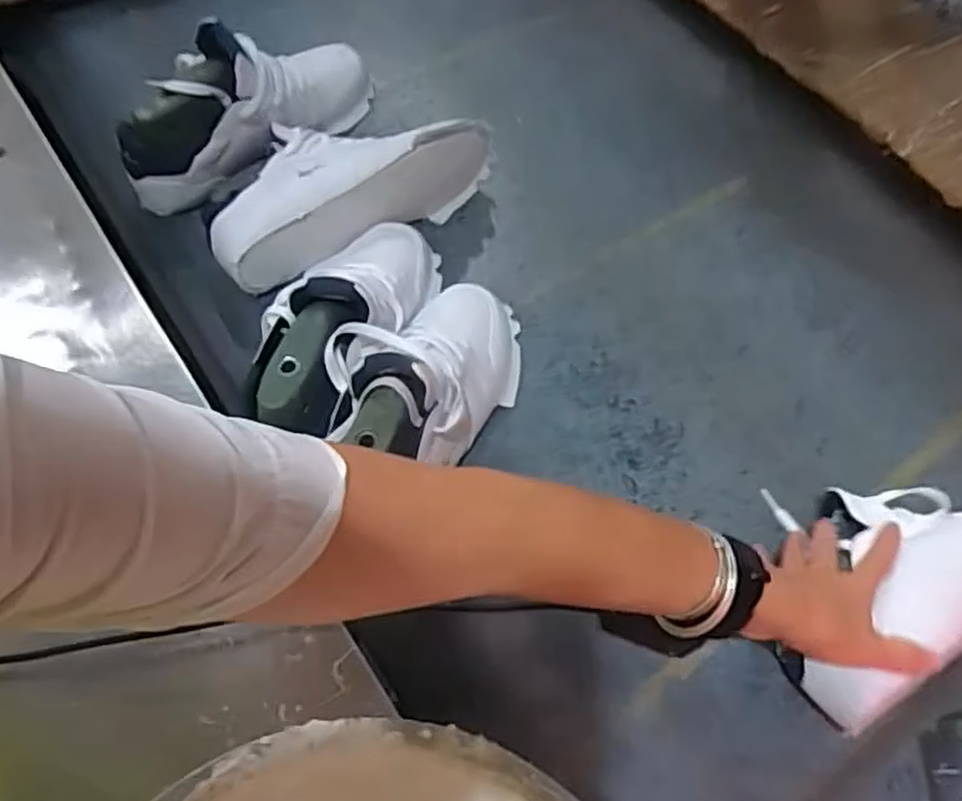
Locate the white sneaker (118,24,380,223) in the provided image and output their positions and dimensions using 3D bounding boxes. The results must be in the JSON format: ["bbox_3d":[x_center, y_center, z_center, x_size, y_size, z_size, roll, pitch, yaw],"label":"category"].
[{"bbox_3d":[-0.211,-0.287,0.700,0.098,0.116,0.281,42,66,17],"label":"white sneaker"}]

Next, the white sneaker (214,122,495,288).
[{"bbox_3d":[-0.130,-0.211,0.689,0.283,0.094,0.128,-33,69,-20],"label":"white sneaker"}]

